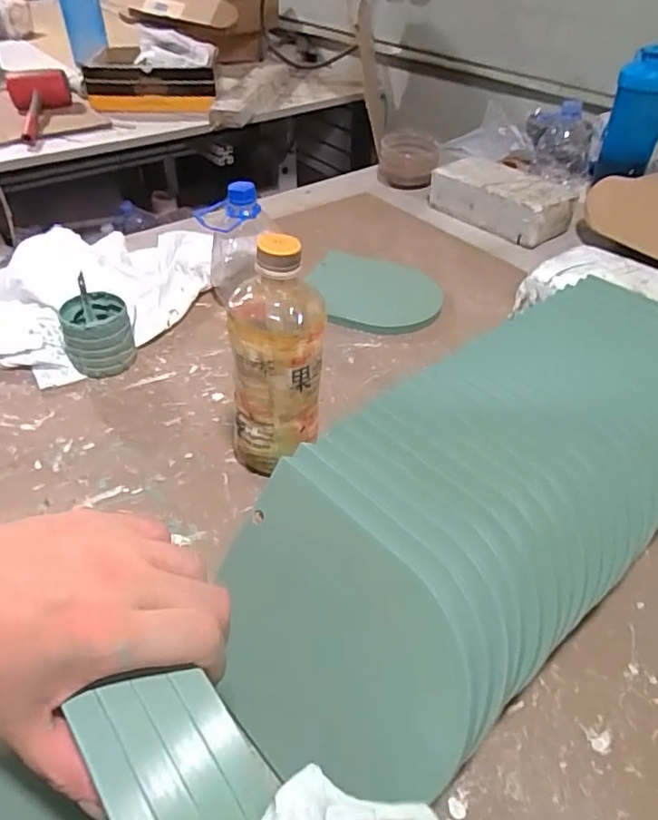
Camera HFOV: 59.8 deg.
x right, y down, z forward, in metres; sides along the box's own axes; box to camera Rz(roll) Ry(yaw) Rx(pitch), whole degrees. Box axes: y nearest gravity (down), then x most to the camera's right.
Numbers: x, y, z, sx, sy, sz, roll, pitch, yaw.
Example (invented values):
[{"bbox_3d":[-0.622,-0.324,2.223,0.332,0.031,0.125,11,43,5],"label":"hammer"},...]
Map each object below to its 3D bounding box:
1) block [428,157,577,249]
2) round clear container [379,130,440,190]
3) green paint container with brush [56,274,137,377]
[{"bbox_3d":[0.249,-0.319,0.860,0.212,0.057,0.079,32,51,30],"label":"block"},{"bbox_3d":[0.136,-0.429,0.985,0.101,0.063,0.091,10,43,10],"label":"round clear container"},{"bbox_3d":[-0.236,-0.079,0.583,0.064,0.077,0.064,-23,47,-23],"label":"green paint container with brush"}]

